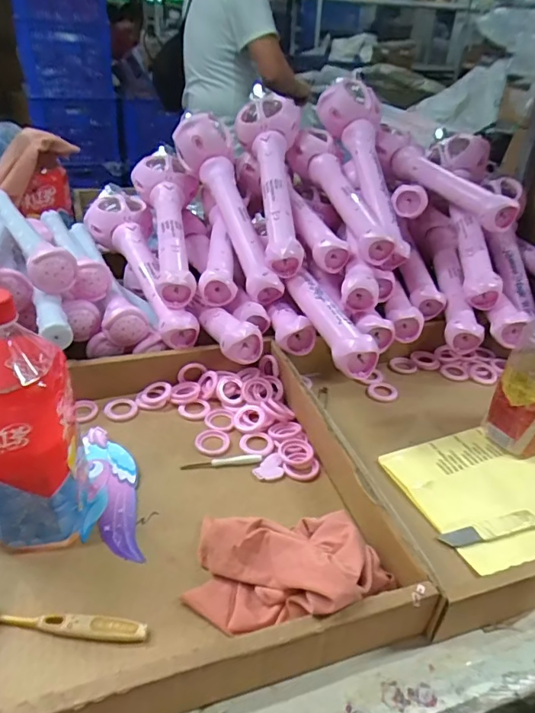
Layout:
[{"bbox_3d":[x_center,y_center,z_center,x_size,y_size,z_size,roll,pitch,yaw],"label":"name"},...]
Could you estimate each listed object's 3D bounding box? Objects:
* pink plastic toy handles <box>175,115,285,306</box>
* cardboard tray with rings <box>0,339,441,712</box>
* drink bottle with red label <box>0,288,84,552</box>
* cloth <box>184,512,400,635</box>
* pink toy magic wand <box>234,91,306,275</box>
[{"bbox_3d":[-0.052,-0.209,0.712,0.079,0.074,0.306,-13,67,-23],"label":"pink plastic toy handles"},{"bbox_3d":[-0.081,0.111,0.472,0.355,0.063,0.389,-3,33,-9],"label":"cardboard tray with rings"},{"bbox_3d":[-0.195,0.051,0.409,0.082,0.215,0.095,-10,36,-20],"label":"drink bottle with red label"},{"bbox_3d":[0.020,0.159,0.395,0.161,0.070,0.105,9,34,8],"label":"cloth"},{"bbox_3d":[0.008,-0.253,0.724,0.094,0.086,0.323,-1,59,-6],"label":"pink toy magic wand"}]

